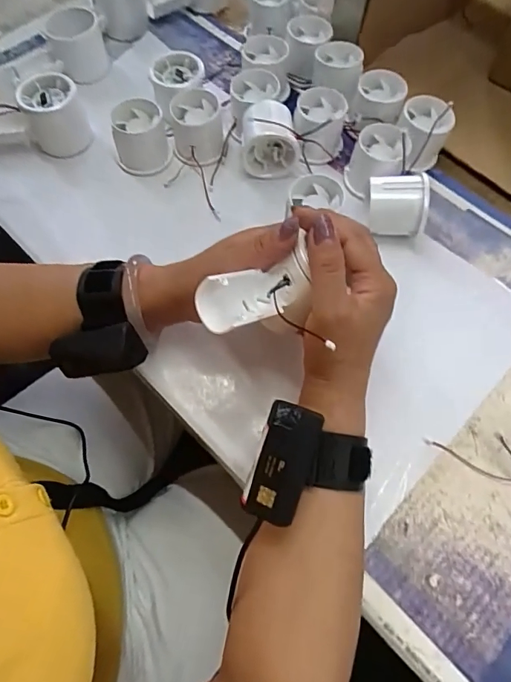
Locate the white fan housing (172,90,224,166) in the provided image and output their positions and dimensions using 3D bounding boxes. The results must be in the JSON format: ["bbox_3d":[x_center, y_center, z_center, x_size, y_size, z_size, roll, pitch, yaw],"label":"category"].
[{"bbox_3d":[-0.060,-0.219,0.458,0.052,0.044,0.055,1,65,-1],"label":"white fan housing"}]

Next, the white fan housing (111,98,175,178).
[{"bbox_3d":[-0.117,-0.209,0.457,0.056,0.040,0.054,-9,66,-6],"label":"white fan housing"}]

